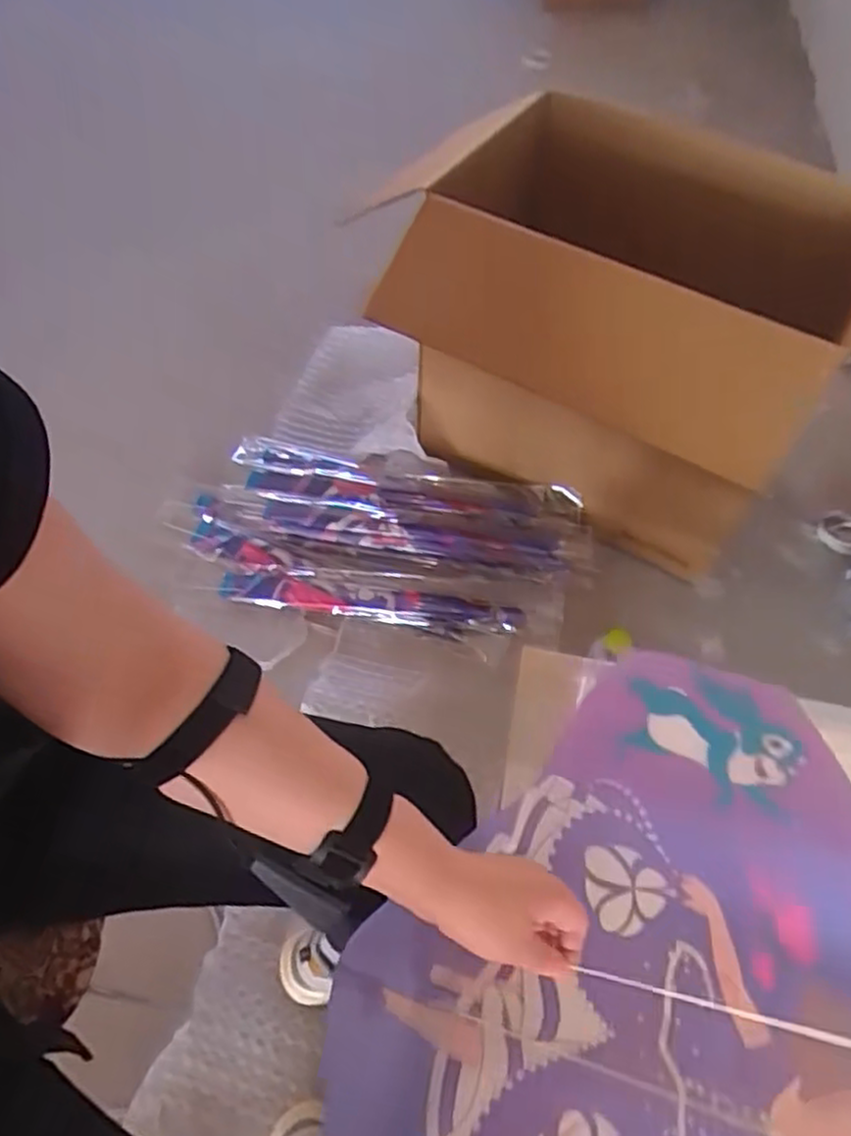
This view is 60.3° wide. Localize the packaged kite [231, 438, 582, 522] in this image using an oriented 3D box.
[{"bbox_3d":[-0.046,-0.161,1.341,0.647,0.045,0.132,10,57,7],"label":"packaged kite"}]

